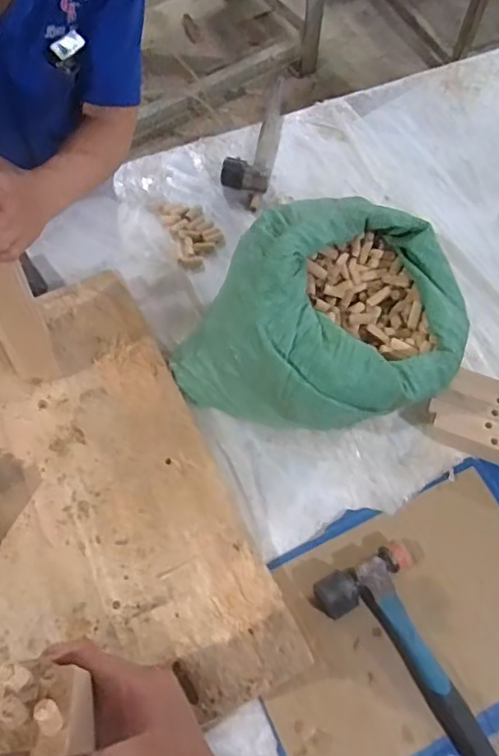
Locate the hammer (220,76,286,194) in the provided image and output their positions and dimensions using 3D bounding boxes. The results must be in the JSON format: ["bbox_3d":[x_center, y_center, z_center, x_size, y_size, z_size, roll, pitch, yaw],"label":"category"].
[{"bbox_3d":[0.017,-0.441,1.018,0.078,0.044,0.294,11,66,5],"label":"hammer"}]

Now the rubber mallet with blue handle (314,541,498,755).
[{"bbox_3d":[0.203,0.353,0.648,0.130,0.047,0.310,-24,68,-12],"label":"rubber mallet with blue handle"}]

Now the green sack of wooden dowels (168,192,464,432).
[{"bbox_3d":[0.091,-0.065,0.742,0.326,0.216,0.259,23,68,10],"label":"green sack of wooden dowels"}]

